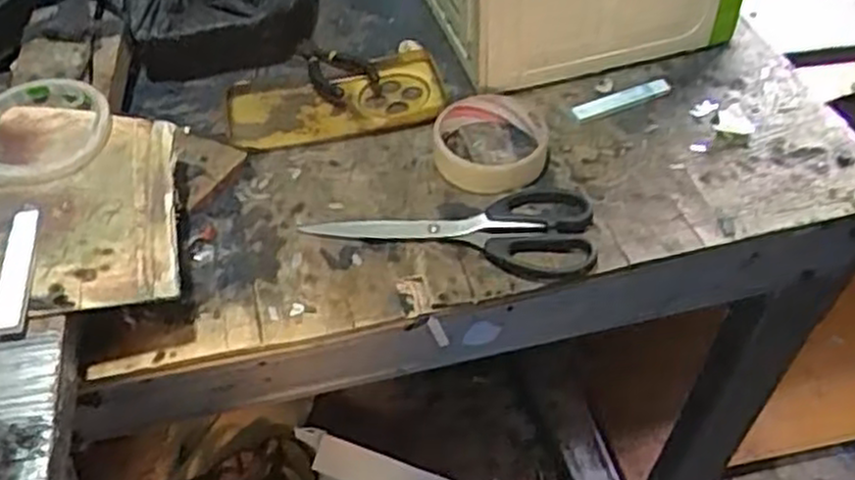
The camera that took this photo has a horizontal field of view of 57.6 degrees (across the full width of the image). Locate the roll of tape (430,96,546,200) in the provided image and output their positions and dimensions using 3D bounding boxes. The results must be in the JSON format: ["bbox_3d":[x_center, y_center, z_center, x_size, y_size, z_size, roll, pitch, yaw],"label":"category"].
[{"bbox_3d":[0.044,-0.068,0.550,0.080,0.026,0.079,-1,49,2],"label":"roll of tape"}]

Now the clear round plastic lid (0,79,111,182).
[{"bbox_3d":[-0.249,-0.073,0.498,0.086,0.014,0.086,-1,49,2],"label":"clear round plastic lid"}]

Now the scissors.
[{"bbox_3d":[0.016,-0.012,0.517,0.184,0.005,0.070,6,49,8],"label":"scissors"}]

